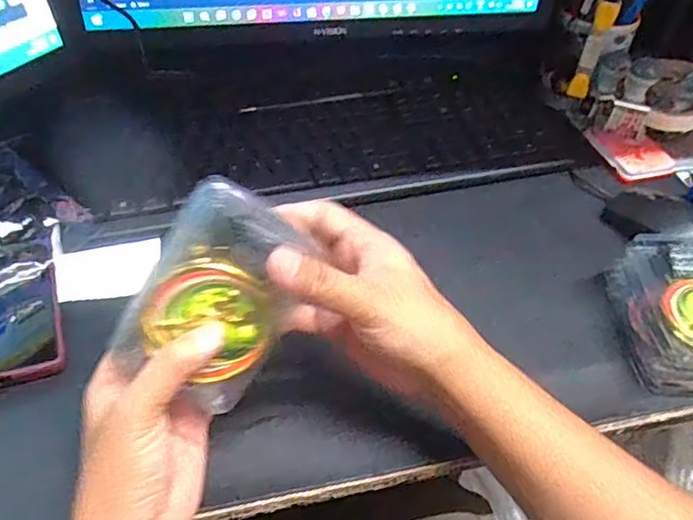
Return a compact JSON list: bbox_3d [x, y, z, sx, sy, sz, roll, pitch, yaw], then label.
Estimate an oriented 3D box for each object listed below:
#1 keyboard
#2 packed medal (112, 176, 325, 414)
[{"bbox_3d":[0.032,-0.133,0.559,0.412,0.025,0.162,-12,50,-16],"label":"keyboard"},{"bbox_3d":[-0.065,0.020,0.309,0.073,0.106,0.021,26,8,-17],"label":"packed medal"}]

